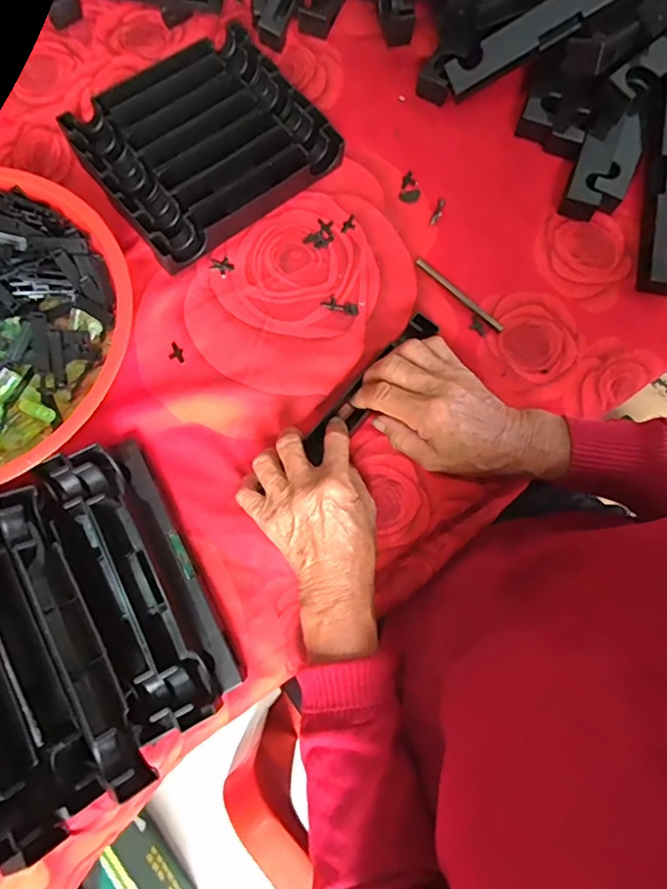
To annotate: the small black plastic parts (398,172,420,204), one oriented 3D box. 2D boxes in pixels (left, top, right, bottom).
[{"bbox_3d":[0.071,-0.237,0.487,0.018,0.004,0.030,11,76,3],"label":"small black plastic parts"}]

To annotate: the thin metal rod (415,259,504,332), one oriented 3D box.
[{"bbox_3d":[0.110,-0.131,0.461,0.095,0.004,0.008,42,80,10],"label":"thin metal rod"}]

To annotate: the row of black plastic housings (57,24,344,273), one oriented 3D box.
[{"bbox_3d":[-0.114,-0.268,0.465,0.193,0.028,0.171,-37,79,-9],"label":"row of black plastic housings"}]

